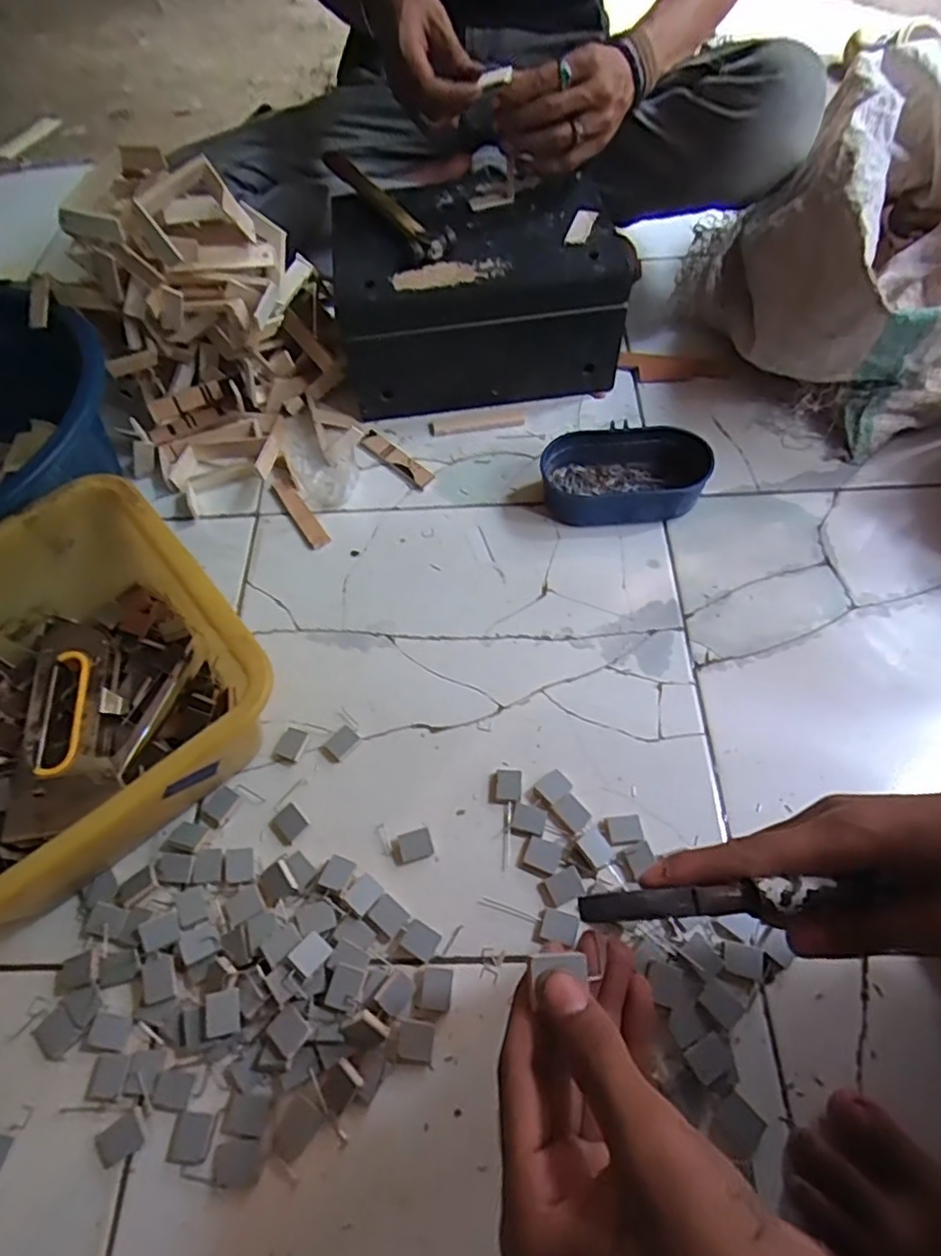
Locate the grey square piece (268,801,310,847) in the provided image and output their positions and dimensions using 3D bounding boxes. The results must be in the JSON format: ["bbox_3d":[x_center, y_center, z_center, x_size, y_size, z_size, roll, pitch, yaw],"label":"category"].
[{"bbox_3d":[-0.135,0.145,0.475,0.025,0.004,0.024,39,69,23],"label":"grey square piece"}]

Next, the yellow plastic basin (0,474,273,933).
[{"bbox_3d":[-0.299,0.057,0.471,0.261,0.121,0.262,-38,65,-18],"label":"yellow plastic basin"}]

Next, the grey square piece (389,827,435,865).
[{"bbox_3d":[-0.043,0.160,0.466,0.030,0.009,0.021,-19,60,-8],"label":"grey square piece"}]

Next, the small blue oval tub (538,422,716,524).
[{"bbox_3d":[0.147,-0.143,0.607,0.152,0.051,0.084,2,60,4],"label":"small blue oval tub"}]

